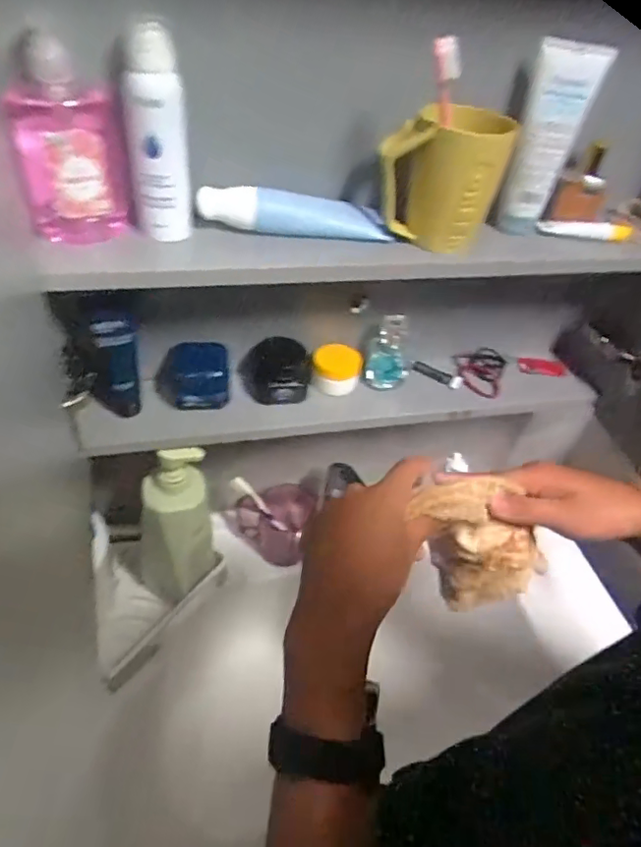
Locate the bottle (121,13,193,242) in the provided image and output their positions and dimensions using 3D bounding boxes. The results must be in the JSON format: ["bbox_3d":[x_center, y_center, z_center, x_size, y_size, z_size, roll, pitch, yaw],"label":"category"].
[{"bbox_3d":[-0.127,-0.223,0.438,0.042,0.151,0.036,-6,45,-13],"label":"bottle"}]

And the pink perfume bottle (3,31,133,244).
[{"bbox_3d":[-0.194,-0.209,0.428,0.077,0.139,0.029,-9,46,-16],"label":"pink perfume bottle"}]

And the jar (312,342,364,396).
[{"bbox_3d":[0.019,-0.066,0.656,0.058,0.040,0.064,9,44,2],"label":"jar"}]

